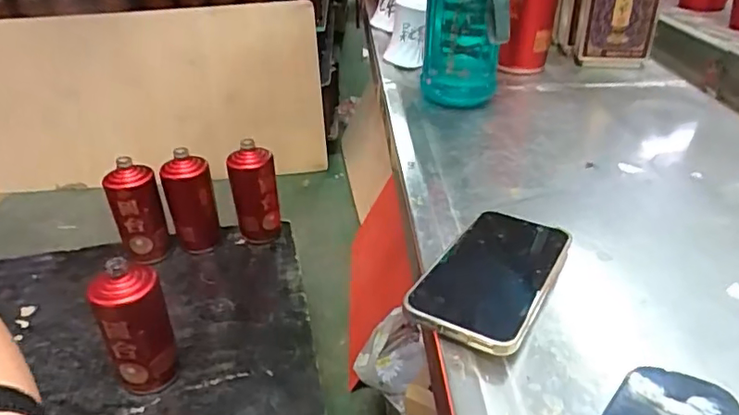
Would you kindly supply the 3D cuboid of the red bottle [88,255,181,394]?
[{"bbox_3d":[-0.299,0.160,0.728,0.066,0.183,0.073,8,34,18],"label":"red bottle"}]

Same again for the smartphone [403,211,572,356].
[{"bbox_3d":[0.089,0.044,0.399,0.076,0.011,0.156,15,31,27],"label":"smartphone"}]

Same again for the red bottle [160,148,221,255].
[{"bbox_3d":[-0.317,-0.013,1.002,0.082,0.183,0.084,-12,33,-14],"label":"red bottle"}]

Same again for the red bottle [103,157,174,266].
[{"bbox_3d":[-0.397,0.015,0.963,0.081,0.171,0.066,-10,32,-11],"label":"red bottle"}]

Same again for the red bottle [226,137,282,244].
[{"bbox_3d":[-0.203,-0.016,1.008,0.078,0.177,0.068,-11,33,-12],"label":"red bottle"}]

